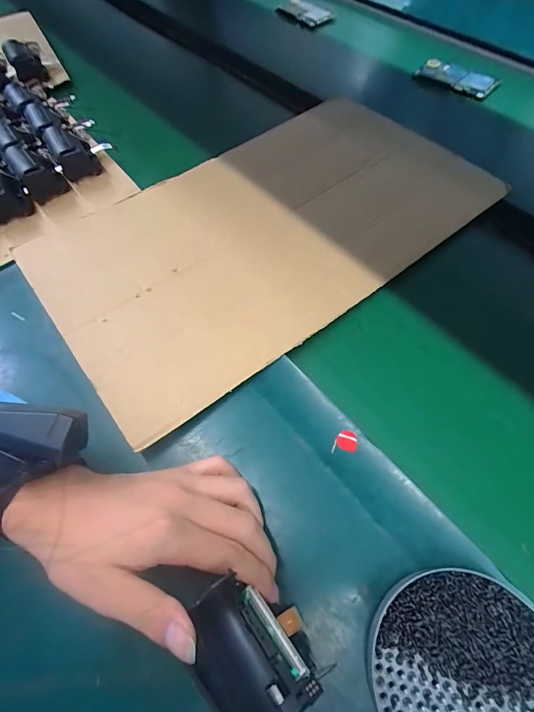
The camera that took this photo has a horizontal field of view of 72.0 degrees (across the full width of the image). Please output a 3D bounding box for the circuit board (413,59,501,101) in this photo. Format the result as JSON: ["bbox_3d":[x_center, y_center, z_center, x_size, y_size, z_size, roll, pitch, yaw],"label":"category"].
[{"bbox_3d":[0.295,-0.432,0.569,0.061,0.008,0.117,-39,67,-18],"label":"circuit board"}]

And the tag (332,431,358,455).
[{"bbox_3d":[0.063,0.070,0.302,0.020,0.004,0.017,2,61,3],"label":"tag"}]

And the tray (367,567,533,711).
[{"bbox_3d":[0.122,0.196,0.222,0.110,0.023,0.114,-1,61,1],"label":"tray"}]

